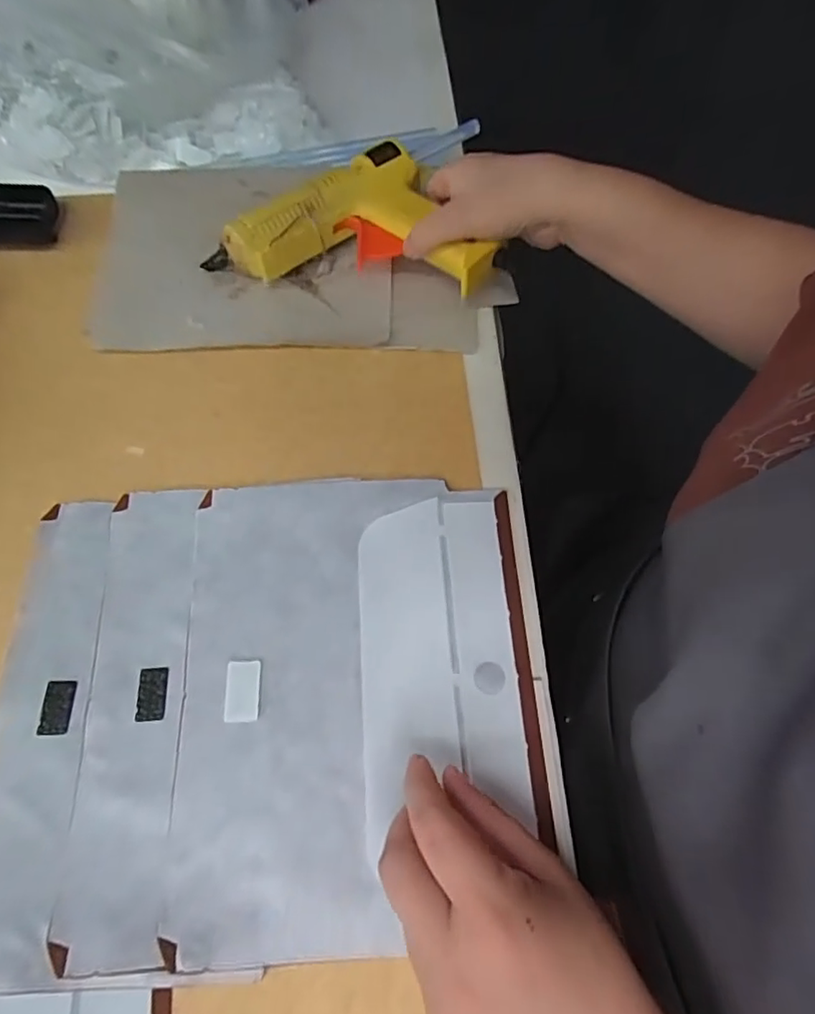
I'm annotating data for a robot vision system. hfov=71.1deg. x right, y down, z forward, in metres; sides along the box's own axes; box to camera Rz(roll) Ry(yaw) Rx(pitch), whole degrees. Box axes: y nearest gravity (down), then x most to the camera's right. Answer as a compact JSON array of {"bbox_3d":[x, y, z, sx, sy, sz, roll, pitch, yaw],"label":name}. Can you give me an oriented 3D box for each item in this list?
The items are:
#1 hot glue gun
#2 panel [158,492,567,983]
[{"bbox_3d":[-0.035,-0.222,0.430,0.199,0.034,0.117,7,67,4],"label":"hot glue gun"},{"bbox_3d":[-0.028,0.100,0.325,0.195,0.008,0.247,-3,66,-1],"label":"panel"}]

